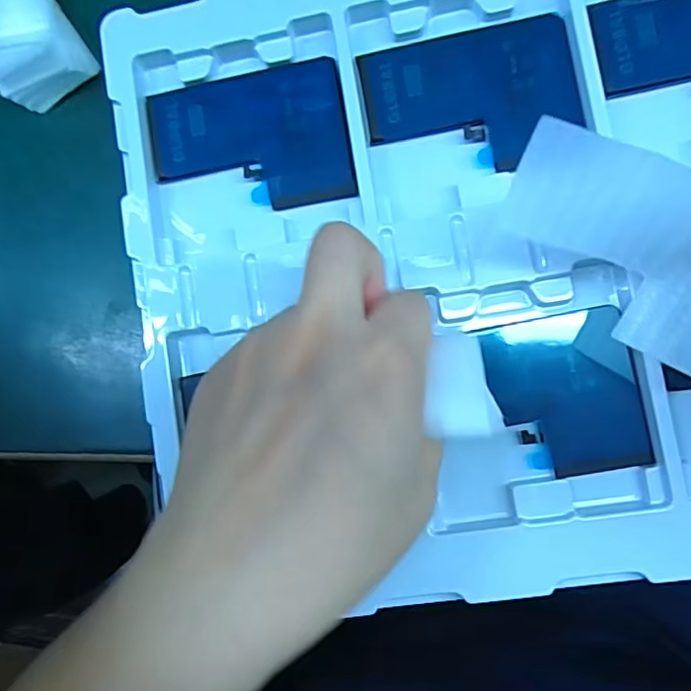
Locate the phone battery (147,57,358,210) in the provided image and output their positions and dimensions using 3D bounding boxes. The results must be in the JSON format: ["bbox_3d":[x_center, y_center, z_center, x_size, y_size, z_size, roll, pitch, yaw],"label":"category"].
[{"bbox_3d":[-0.044,-0.095,0.253,0.092,0.006,0.065,-5,83,6],"label":"phone battery"}]

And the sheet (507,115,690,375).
[{"bbox_3d":[0.098,-0.032,0.191,0.091,0.012,0.059,24,116,6],"label":"sheet"}]

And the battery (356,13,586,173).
[{"bbox_3d":[0.055,-0.108,0.243,0.090,0.005,0.062,-9,83,6],"label":"battery"}]

